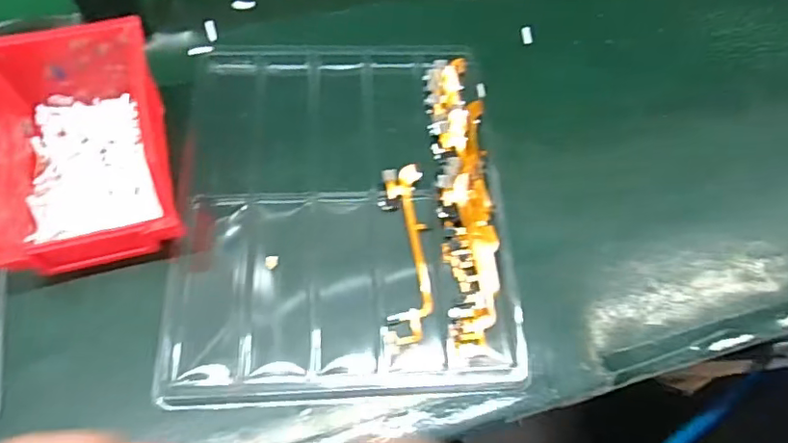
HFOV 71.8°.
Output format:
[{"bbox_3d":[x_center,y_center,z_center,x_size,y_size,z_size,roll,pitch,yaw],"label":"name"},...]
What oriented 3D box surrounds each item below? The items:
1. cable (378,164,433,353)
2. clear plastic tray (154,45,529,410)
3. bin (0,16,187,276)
[{"bbox_3d":[0.007,0.020,0.364,0.031,0.004,0.128,-3,65,1],"label":"cable"},{"bbox_3d":[-0.035,-0.021,0.381,0.217,0.017,0.275,-2,61,-5],"label":"clear plastic tray"},{"bbox_3d":[-0.199,-0.047,0.345,0.100,0.075,0.140,-12,62,-10],"label":"bin"}]

